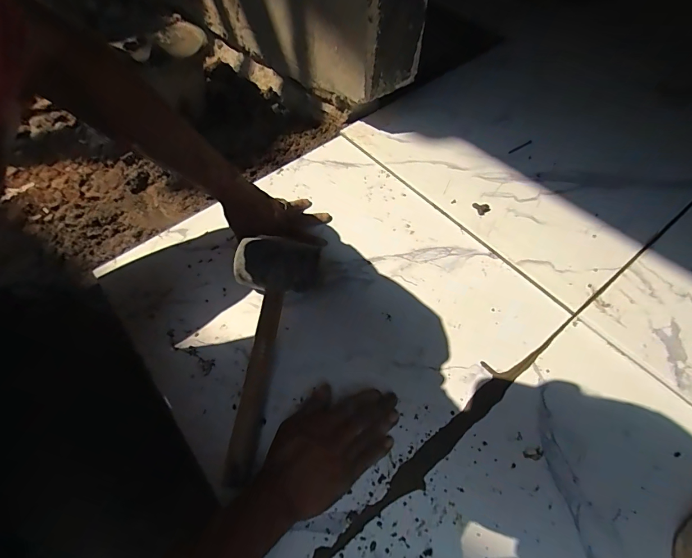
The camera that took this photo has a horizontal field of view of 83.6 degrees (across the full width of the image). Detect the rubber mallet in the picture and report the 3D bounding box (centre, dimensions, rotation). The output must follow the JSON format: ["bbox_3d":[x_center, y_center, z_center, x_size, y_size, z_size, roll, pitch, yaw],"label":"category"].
[{"bbox_3d":[-0.110,0.081,0.481,0.093,0.064,0.302,7,66,8],"label":"rubber mallet"}]

